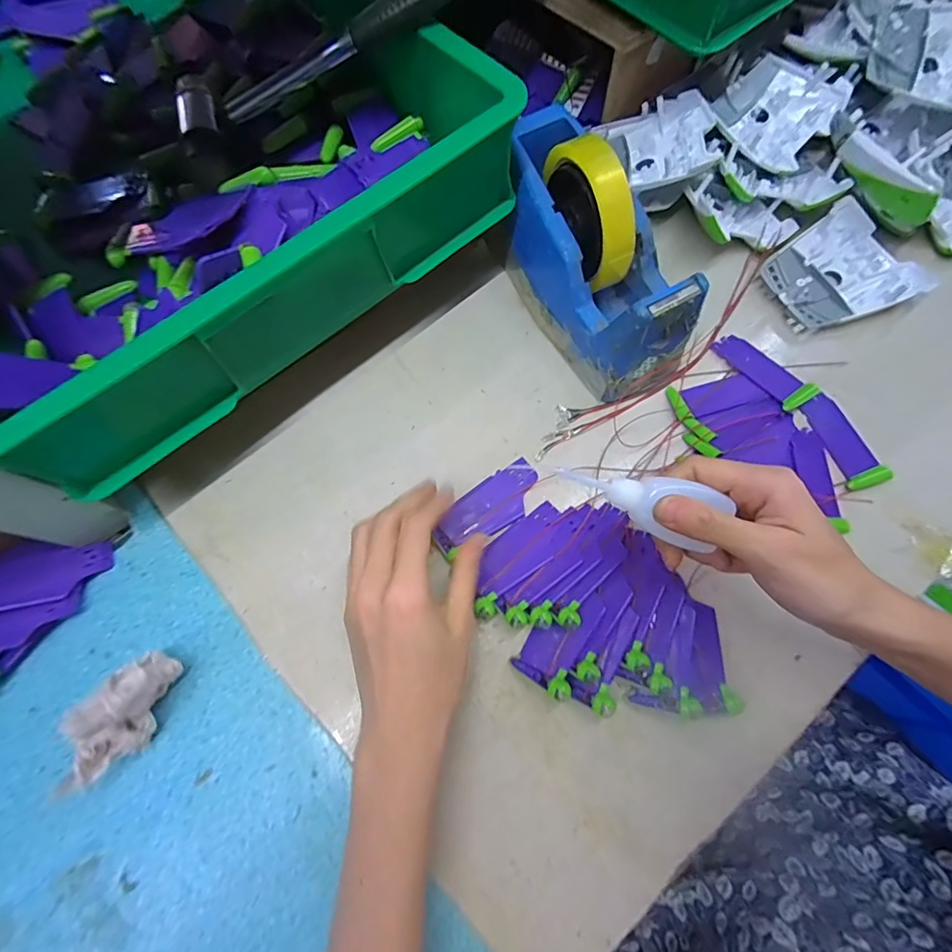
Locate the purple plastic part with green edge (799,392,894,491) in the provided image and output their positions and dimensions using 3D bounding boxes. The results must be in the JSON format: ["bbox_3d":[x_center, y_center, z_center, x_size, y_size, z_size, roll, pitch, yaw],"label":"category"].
[{"bbox_3d":[0.279,-0.027,0.351,0.030,0.009,0.076,-20,72,-5],"label":"purple plastic part with green edge"}]

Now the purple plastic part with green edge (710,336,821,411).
[{"bbox_3d":[0.228,-0.085,0.369,0.029,0.006,0.079,-32,64,-7],"label":"purple plastic part with green edge"}]

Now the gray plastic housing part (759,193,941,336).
[{"bbox_3d":[0.302,-0.169,0.385,0.104,0.020,0.096,-30,73,-8],"label":"gray plastic housing part"}]

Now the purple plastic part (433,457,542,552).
[{"bbox_3d":[0.011,0.023,0.340,0.089,0.005,0.038,-38,77,-14],"label":"purple plastic part"}]

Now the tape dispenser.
[{"bbox_3d":[0.081,-0.165,0.338,0.073,0.106,0.194,-31,73,-8],"label":"tape dispenser"}]

